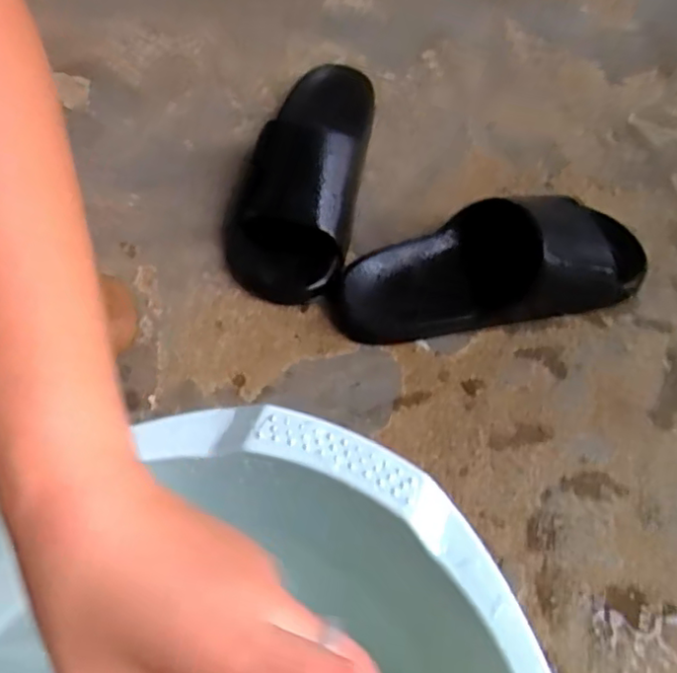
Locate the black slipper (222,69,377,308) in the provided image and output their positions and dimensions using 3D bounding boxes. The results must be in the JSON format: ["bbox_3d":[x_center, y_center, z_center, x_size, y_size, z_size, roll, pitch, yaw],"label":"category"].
[{"bbox_3d":[-0.024,-0.163,0.578,0.094,0.087,0.263,13,63,5],"label":"black slipper"}]

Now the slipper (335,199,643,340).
[{"bbox_3d":[0.129,-0.061,0.540,0.272,0.065,0.093,-9,63,-7],"label":"slipper"}]

